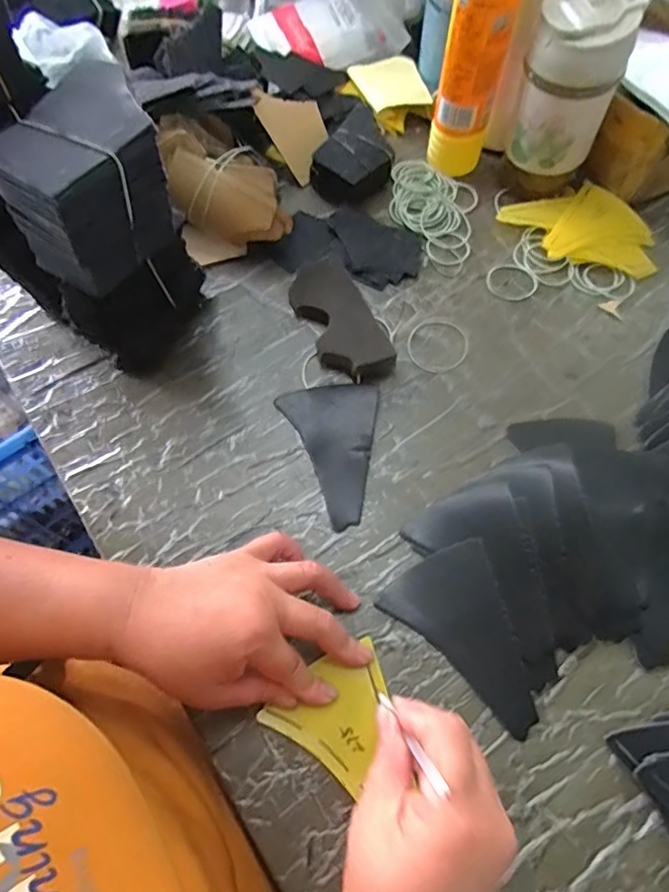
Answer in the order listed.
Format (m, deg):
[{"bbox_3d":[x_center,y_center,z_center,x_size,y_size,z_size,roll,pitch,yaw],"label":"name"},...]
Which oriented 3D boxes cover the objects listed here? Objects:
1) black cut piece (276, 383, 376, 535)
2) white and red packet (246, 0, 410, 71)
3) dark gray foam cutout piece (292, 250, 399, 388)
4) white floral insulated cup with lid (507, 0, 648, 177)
[{"bbox_3d":[-0.005,0.004,0.434,0.078,0.006,0.122,-1,65,1],"label":"black cut piece"},{"bbox_3d":[-0.009,-0.494,0.636,0.167,0.035,0.104,-17,66,-6],"label":"white and red packet"},{"bbox_3d":[0.002,-0.113,0.473,0.057,0.026,0.133,-23,67,-9],"label":"dark gray foam cutout piece"},{"bbox_3d":[0.204,-0.315,0.472,0.078,0.121,0.076,17,67,9],"label":"white floral insulated cup with lid"}]

